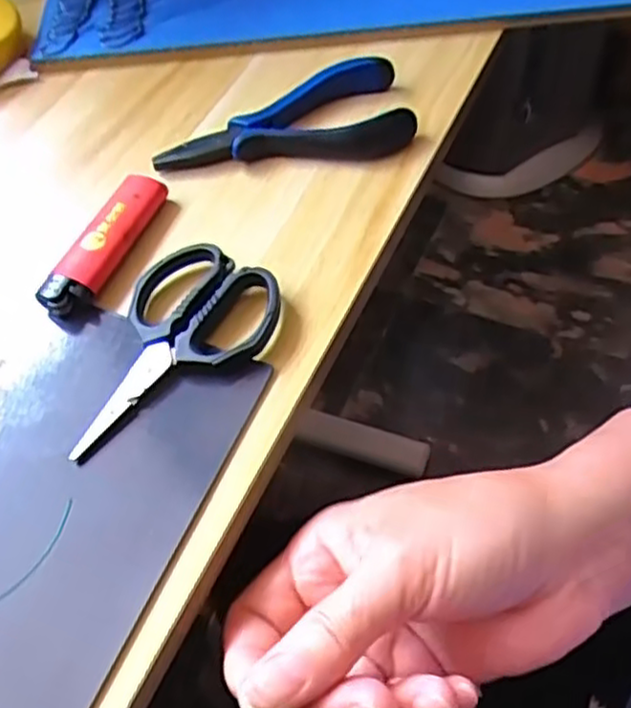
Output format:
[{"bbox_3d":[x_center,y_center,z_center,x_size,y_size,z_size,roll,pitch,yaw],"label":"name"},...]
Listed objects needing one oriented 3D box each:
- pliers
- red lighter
[{"bbox_3d":[-0.016,-0.109,0.346,0.119,0.017,0.051,-12,57,-3],"label":"pliers"},{"bbox_3d":[-0.091,-0.047,0.314,0.018,0.013,0.076,19,60,16],"label":"red lighter"}]

